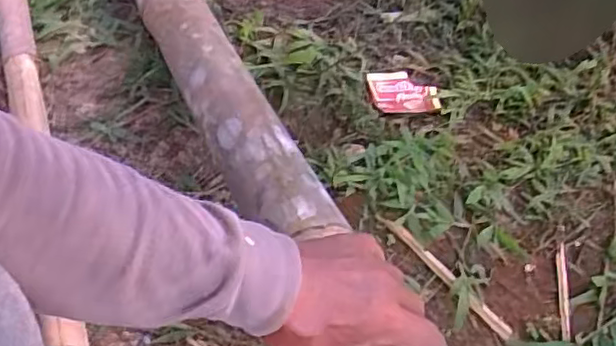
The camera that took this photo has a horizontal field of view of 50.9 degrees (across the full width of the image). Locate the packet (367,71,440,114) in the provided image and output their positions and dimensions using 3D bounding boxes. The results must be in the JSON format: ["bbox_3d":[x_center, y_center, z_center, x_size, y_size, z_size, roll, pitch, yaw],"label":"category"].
[{"bbox_3d":[0.123,-0.106,0.838,0.086,0.006,0.076,-4,51,-12],"label":"packet"}]

